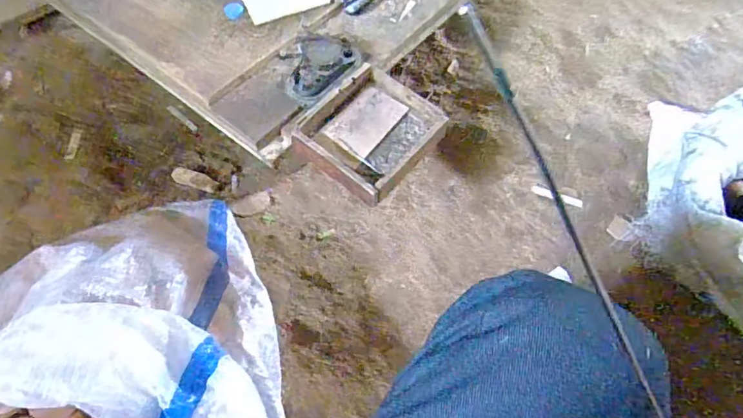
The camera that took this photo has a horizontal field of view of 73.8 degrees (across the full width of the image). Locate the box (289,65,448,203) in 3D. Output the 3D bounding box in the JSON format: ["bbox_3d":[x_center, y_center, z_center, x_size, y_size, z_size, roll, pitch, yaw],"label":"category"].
[{"bbox_3d":[0.000,-0.097,0.620,0.146,0.030,0.169,35,64,22],"label":"box"}]

